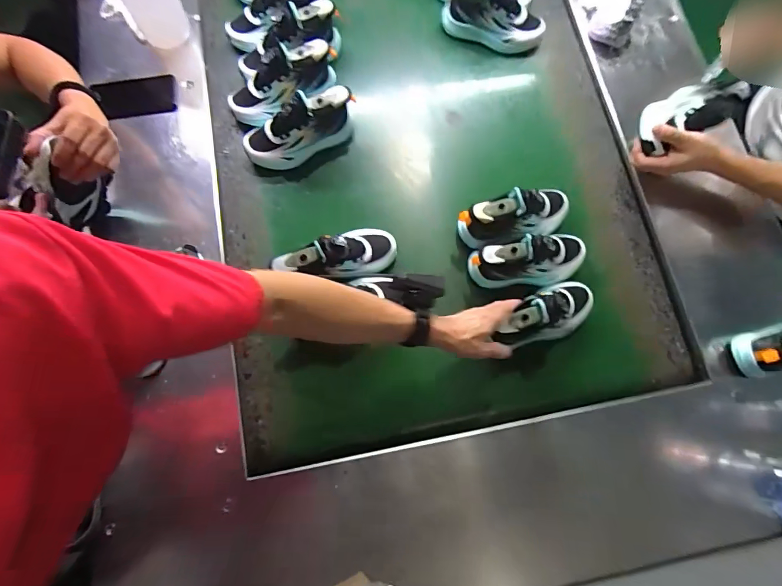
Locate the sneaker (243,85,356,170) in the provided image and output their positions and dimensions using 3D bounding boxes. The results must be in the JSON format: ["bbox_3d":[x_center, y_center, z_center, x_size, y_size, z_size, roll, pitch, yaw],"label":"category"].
[{"bbox_3d":[-0.169,-0.304,0.750,0.214,0.115,0.079,-17,77,-7],"label":"sneaker"}]

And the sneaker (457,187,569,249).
[{"bbox_3d":[0.228,-0.135,0.730,0.212,0.107,0.083,-19,77,-7],"label":"sneaker"}]

